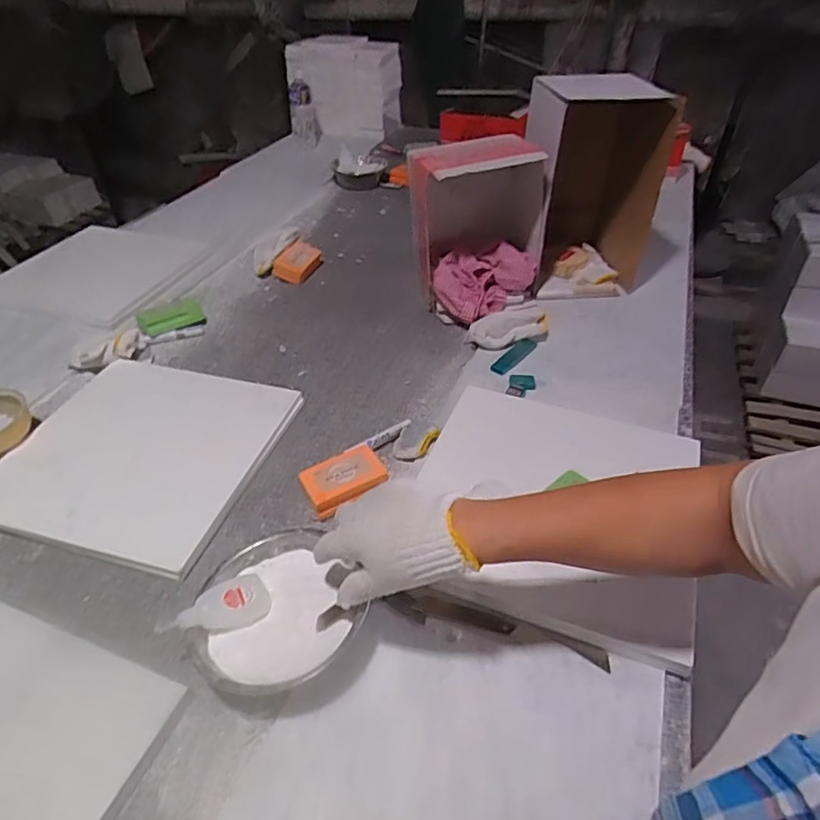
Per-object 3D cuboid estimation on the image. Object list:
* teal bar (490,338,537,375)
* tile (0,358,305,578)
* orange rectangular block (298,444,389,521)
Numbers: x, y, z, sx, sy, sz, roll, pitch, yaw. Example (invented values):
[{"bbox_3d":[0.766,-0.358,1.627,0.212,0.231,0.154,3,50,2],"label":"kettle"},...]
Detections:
[{"bbox_3d":[0.161,-0.085,0.869,0.026,0.008,0.103,30,51,30],"label":"teal bar"},{"bbox_3d":[-0.331,0.046,0.712,0.288,0.021,0.302,11,43,13],"label":"tile"},{"bbox_3d":[-0.077,0.083,0.673,0.101,0.033,0.063,-27,49,-27],"label":"orange rectangular block"}]

